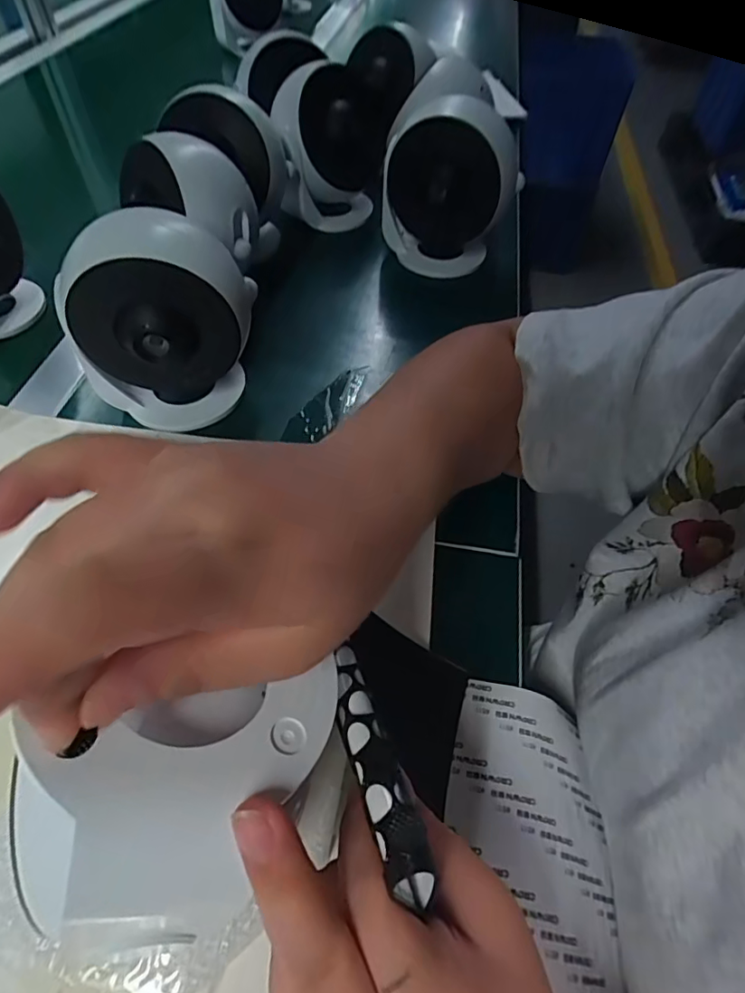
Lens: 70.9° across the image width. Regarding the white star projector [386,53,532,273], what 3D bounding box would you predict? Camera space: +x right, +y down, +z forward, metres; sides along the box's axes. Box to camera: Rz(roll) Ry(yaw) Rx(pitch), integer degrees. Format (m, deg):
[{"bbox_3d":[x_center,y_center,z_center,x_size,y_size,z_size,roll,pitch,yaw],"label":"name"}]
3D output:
[{"bbox_3d":[0.079,-0.317,0.514,0.118,0.148,0.139,10,53,6],"label":"white star projector"}]

